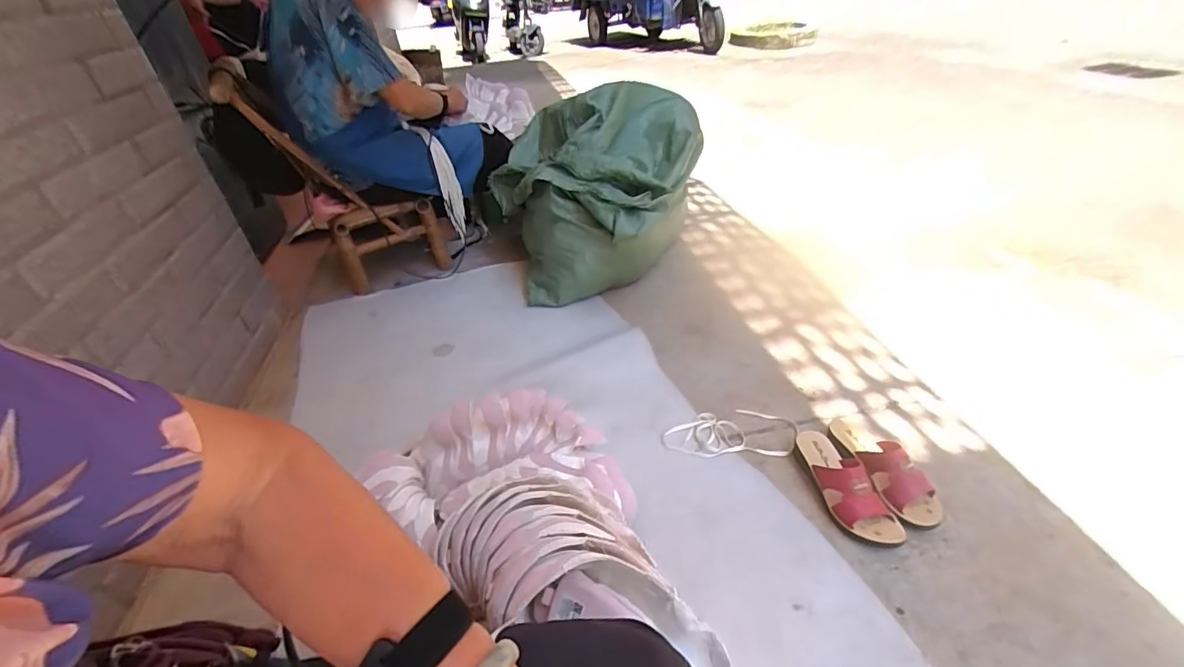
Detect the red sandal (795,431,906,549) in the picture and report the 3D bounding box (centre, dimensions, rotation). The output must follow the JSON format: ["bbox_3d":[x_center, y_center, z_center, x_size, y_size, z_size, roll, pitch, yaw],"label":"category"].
[{"bbox_3d":[0.418,0.244,0.846,0.079,0.082,0.228,-11,38,-11],"label":"red sandal"}]

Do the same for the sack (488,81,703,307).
[{"bbox_3d":[0.011,-0.372,1.400,0.579,0.441,0.470,-4,37,3],"label":"sack"}]

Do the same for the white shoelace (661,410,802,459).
[{"bbox_3d":[0.269,0.194,0.988,0.261,0.012,0.113,-2,37,1],"label":"white shoelace"}]

